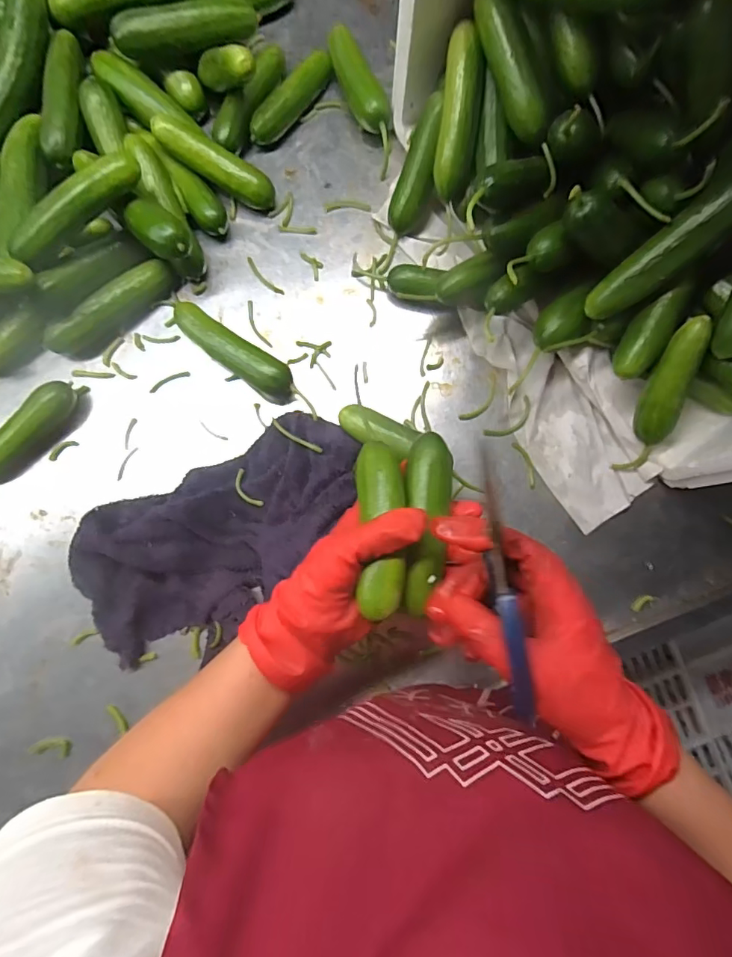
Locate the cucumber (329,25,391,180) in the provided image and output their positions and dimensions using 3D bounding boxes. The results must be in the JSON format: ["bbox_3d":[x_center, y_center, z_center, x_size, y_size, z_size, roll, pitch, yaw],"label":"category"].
[{"bbox_3d":[-0.003,-0.377,0.481,0.036,0.031,0.153,-18,83,-2],"label":"cucumber"}]

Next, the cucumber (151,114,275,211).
[{"bbox_3d":[-0.139,-0.292,0.455,0.113,0.027,0.029,26,83,-20],"label":"cucumber"}]

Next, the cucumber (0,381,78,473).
[{"bbox_3d":[-0.311,-0.041,0.442,0.116,0.035,0.025,-44,85,-5],"label":"cucumber"}]

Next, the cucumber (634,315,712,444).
[{"bbox_3d":[0.243,-0.076,0.390,0.026,0.025,0.101,7,121,1],"label":"cucumber"}]

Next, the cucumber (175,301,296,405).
[{"bbox_3d":[-0.123,-0.115,0.452,0.129,0.033,0.033,33,84,4],"label":"cucumber"}]

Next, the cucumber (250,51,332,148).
[{"bbox_3d":[-0.072,-0.374,0.482,0.023,0.034,0.108,36,85,4],"label":"cucumber"}]

